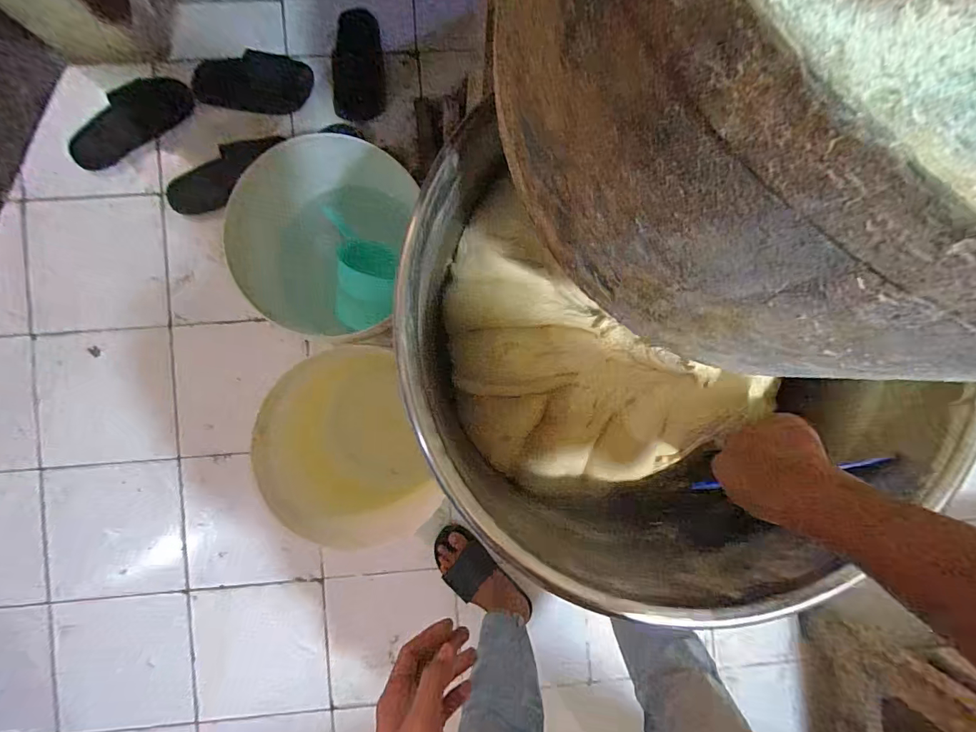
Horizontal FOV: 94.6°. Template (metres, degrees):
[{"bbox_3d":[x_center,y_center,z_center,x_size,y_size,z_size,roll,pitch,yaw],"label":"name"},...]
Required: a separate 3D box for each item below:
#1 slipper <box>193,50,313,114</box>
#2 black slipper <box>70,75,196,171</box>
[{"bbox_3d":[-0.507,-0.614,0.982,0.249,0.049,0.113,4,90,-2],"label":"slipper"},{"bbox_3d":[-0.760,-0.520,0.961,0.270,0.061,0.108,-40,91,-2],"label":"black slipper"}]

